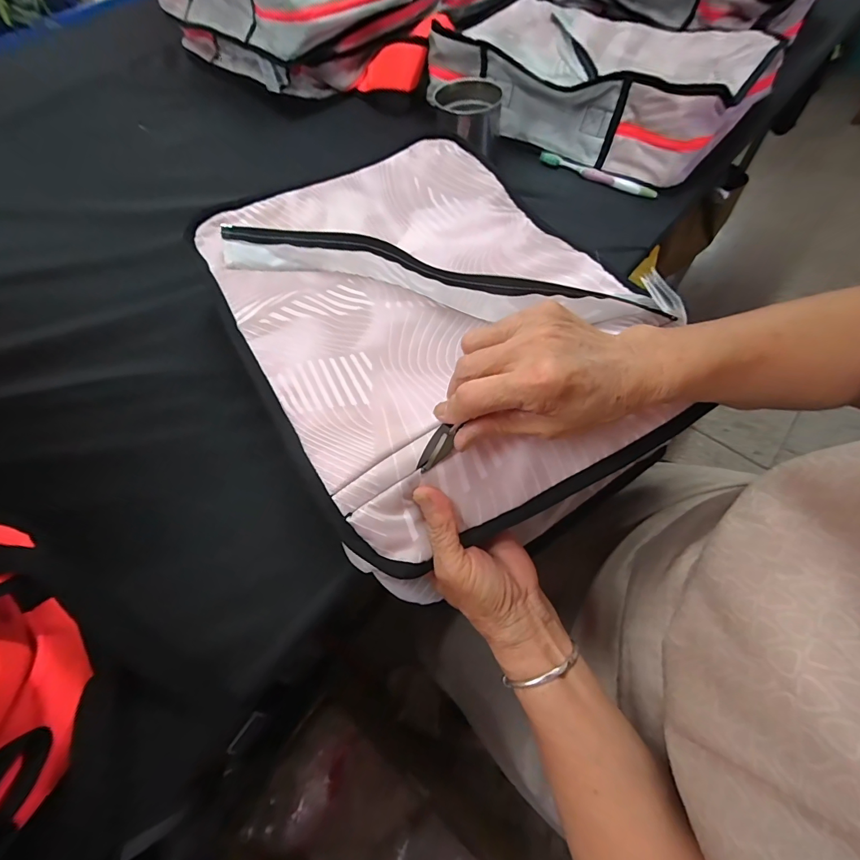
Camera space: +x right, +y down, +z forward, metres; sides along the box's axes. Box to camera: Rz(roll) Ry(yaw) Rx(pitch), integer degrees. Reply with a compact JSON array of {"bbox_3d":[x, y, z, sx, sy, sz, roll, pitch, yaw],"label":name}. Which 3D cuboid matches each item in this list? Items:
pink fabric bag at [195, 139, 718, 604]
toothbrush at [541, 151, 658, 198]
[{"bbox_3d":[0.000,-0.137,0.405,0.348,0.064,0.491,-29,63,-13],"label":"pink fabric bag"},{"bbox_3d":[0.258,-0.400,0.648,0.192,0.009,0.018,36,69,21],"label":"toothbrush"}]

